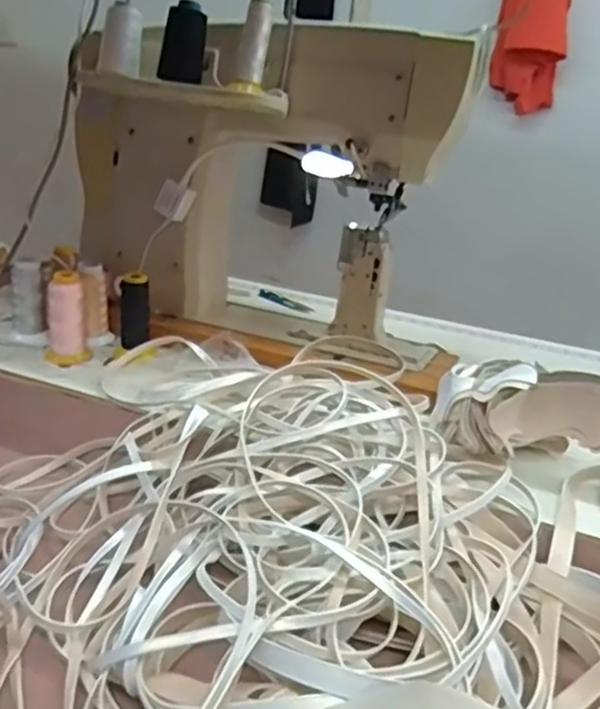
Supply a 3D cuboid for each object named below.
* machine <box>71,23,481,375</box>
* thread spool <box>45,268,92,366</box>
[{"bbox_3d":[-0.068,-0.235,0.990,0.561,0.410,0.193,13,25,19],"label":"machine"},{"bbox_3d":[-0.320,-0.050,0.959,0.058,0.119,0.048,-2,25,-15],"label":"thread spool"}]

